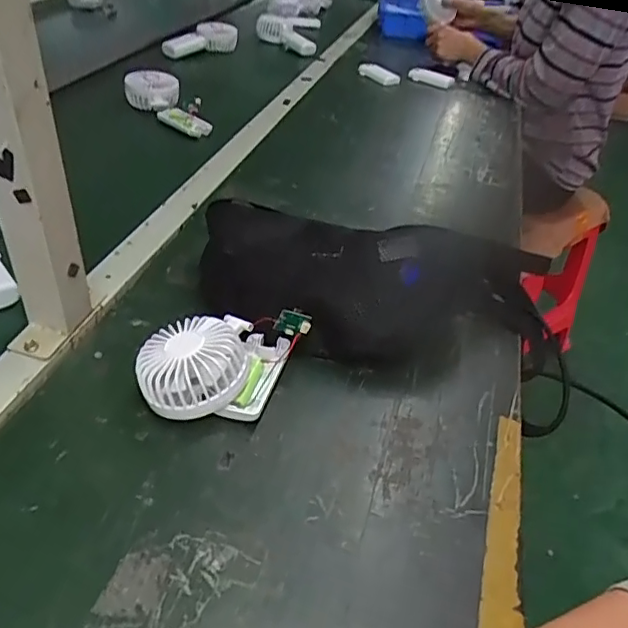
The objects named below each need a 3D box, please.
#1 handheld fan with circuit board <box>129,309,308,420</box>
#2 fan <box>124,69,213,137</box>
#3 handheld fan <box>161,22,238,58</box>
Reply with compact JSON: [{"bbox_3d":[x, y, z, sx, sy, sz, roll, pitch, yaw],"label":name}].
[{"bbox_3d":[-0.079,0.039,0.479,0.109,0.055,0.121,19,41,14],"label":"handheld fan with circuit board"},{"bbox_3d":[-0.236,-0.347,0.946,0.186,0.045,0.065,40,48,18],"label":"fan"},{"bbox_3d":[-0.248,-0.592,1.223,0.166,0.051,0.063,-27,50,-34],"label":"handheld fan"}]

